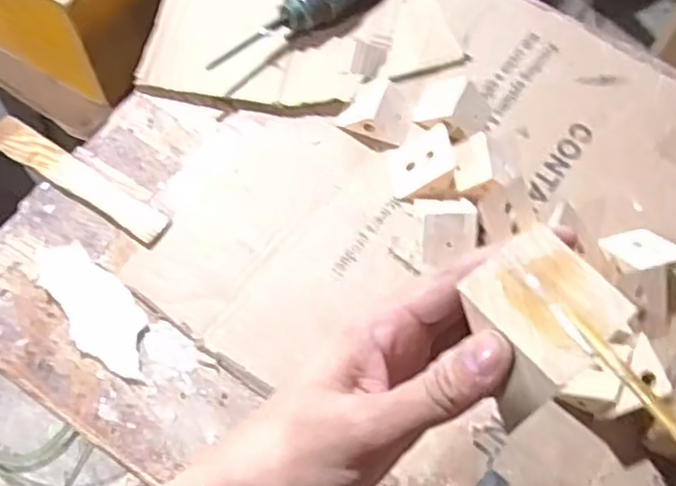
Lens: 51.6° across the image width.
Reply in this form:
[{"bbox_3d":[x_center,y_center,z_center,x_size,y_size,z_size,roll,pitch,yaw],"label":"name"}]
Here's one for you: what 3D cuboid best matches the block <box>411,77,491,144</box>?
[{"bbox_3d":[0.115,-0.136,0.694,0.070,0.033,0.064,22,67,8],"label":"block"}]

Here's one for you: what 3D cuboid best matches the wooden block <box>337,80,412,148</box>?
[{"bbox_3d":[0.042,-0.133,0.685,0.064,0.026,0.062,26,68,10],"label":"wooden block"}]

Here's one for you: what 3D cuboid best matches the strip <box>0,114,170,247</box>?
[{"bbox_3d":[-0.260,-0.067,0.683,0.218,0.011,0.038,31,69,12],"label":"strip"}]

